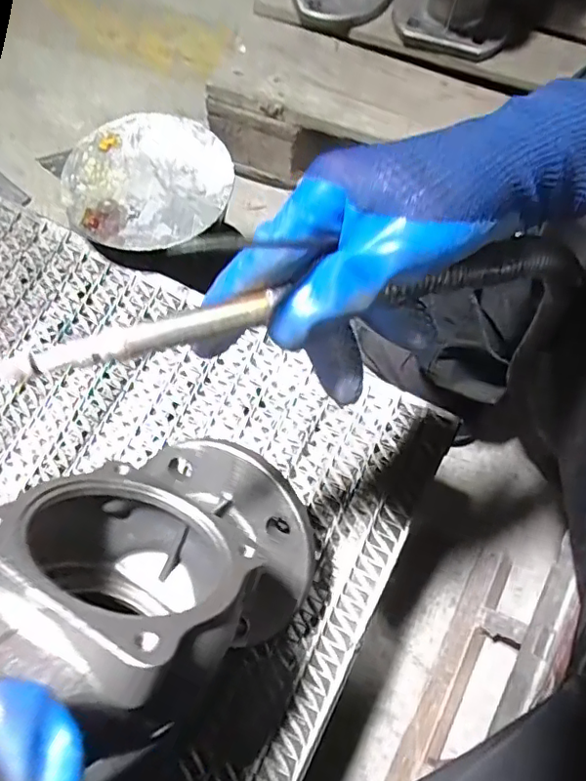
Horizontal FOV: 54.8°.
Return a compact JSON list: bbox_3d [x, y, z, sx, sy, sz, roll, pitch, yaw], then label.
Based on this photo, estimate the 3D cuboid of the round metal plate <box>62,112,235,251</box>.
[{"bbox_3d":[-0.142,-0.207,0.553,0.158,0.010,0.153,0,70,-1],"label":"round metal plate"}]

